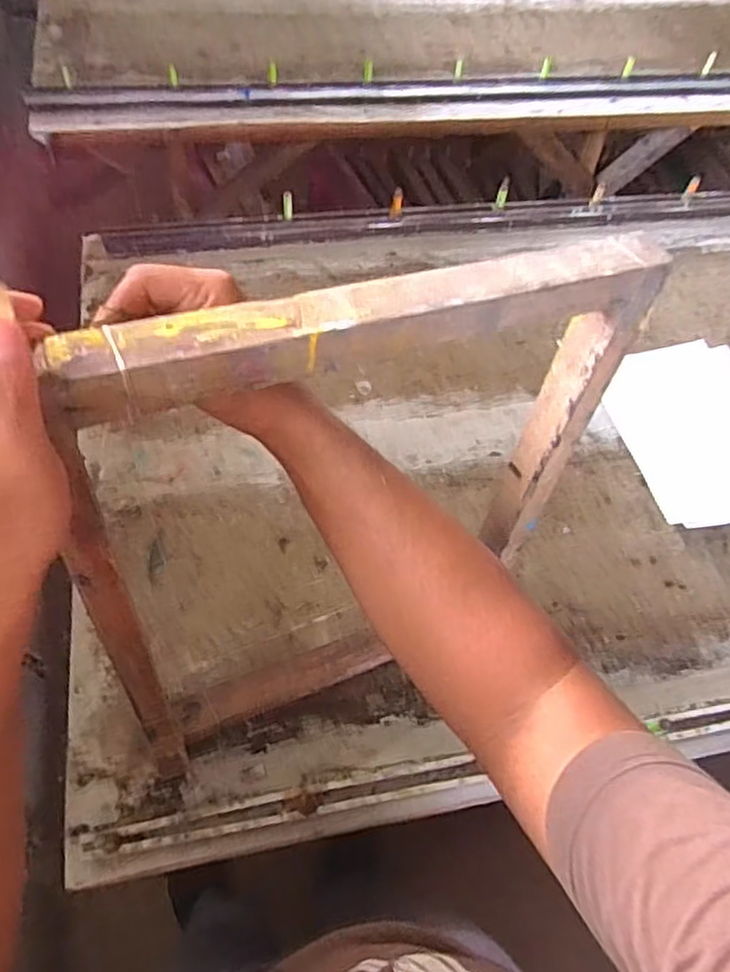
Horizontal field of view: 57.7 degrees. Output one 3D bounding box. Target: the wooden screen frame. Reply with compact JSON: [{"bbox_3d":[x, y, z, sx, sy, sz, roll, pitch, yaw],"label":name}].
[{"bbox_3d":[-0.004,0.059,0.552,0.367,0.511,0.055,-19,55,-21],"label":"wooden screen frame"}]

